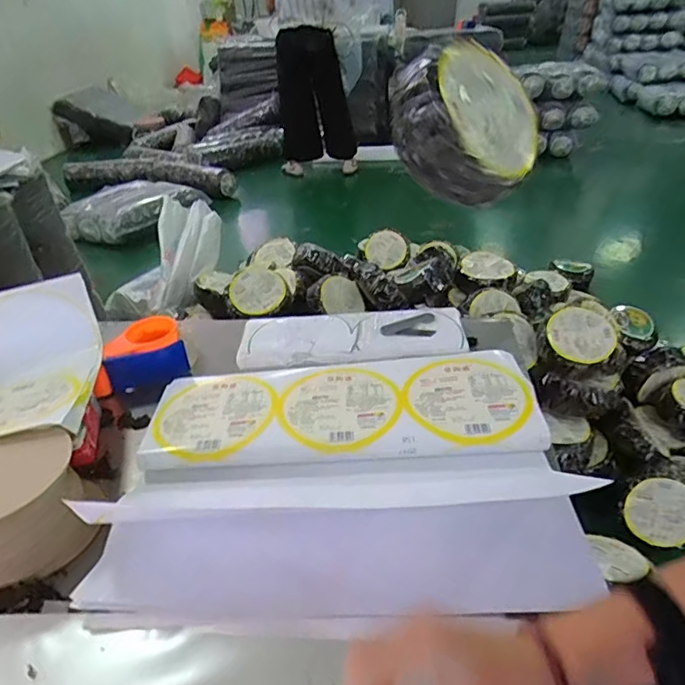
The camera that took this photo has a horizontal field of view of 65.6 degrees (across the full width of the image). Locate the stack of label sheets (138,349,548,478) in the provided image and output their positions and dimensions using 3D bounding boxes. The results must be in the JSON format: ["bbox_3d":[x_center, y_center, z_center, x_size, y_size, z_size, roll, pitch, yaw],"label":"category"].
[{"bbox_3d":[-0.003,0.082,0.687,0.479,0.031,0.195,-4,34,0],"label":"stack of label sheets"}]

